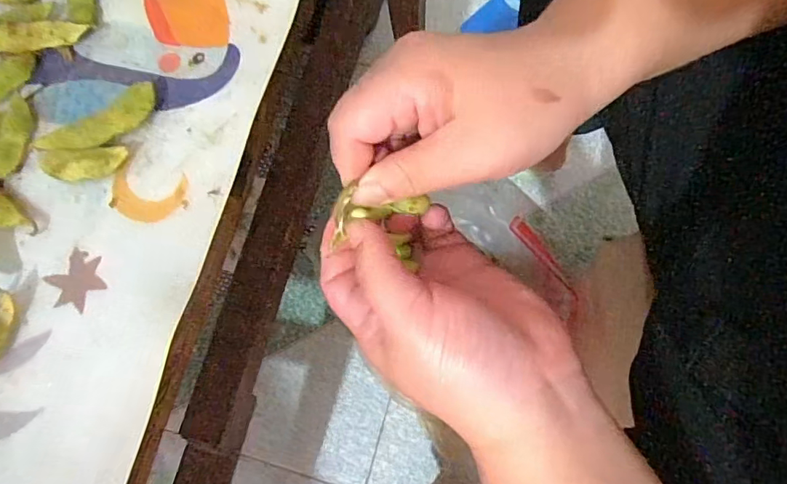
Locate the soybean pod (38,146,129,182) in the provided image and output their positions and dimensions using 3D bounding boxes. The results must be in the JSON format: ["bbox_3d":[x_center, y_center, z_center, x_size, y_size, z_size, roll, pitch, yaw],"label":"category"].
[{"bbox_3d":[-0.121,-0.031,0.195,0.034,0.006,0.012,-3,75,2],"label":"soybean pod"}]

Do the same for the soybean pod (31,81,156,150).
[{"bbox_3d":[-0.116,-0.046,0.197,0.050,0.010,0.017,-25,75,-4],"label":"soybean pod"}]

